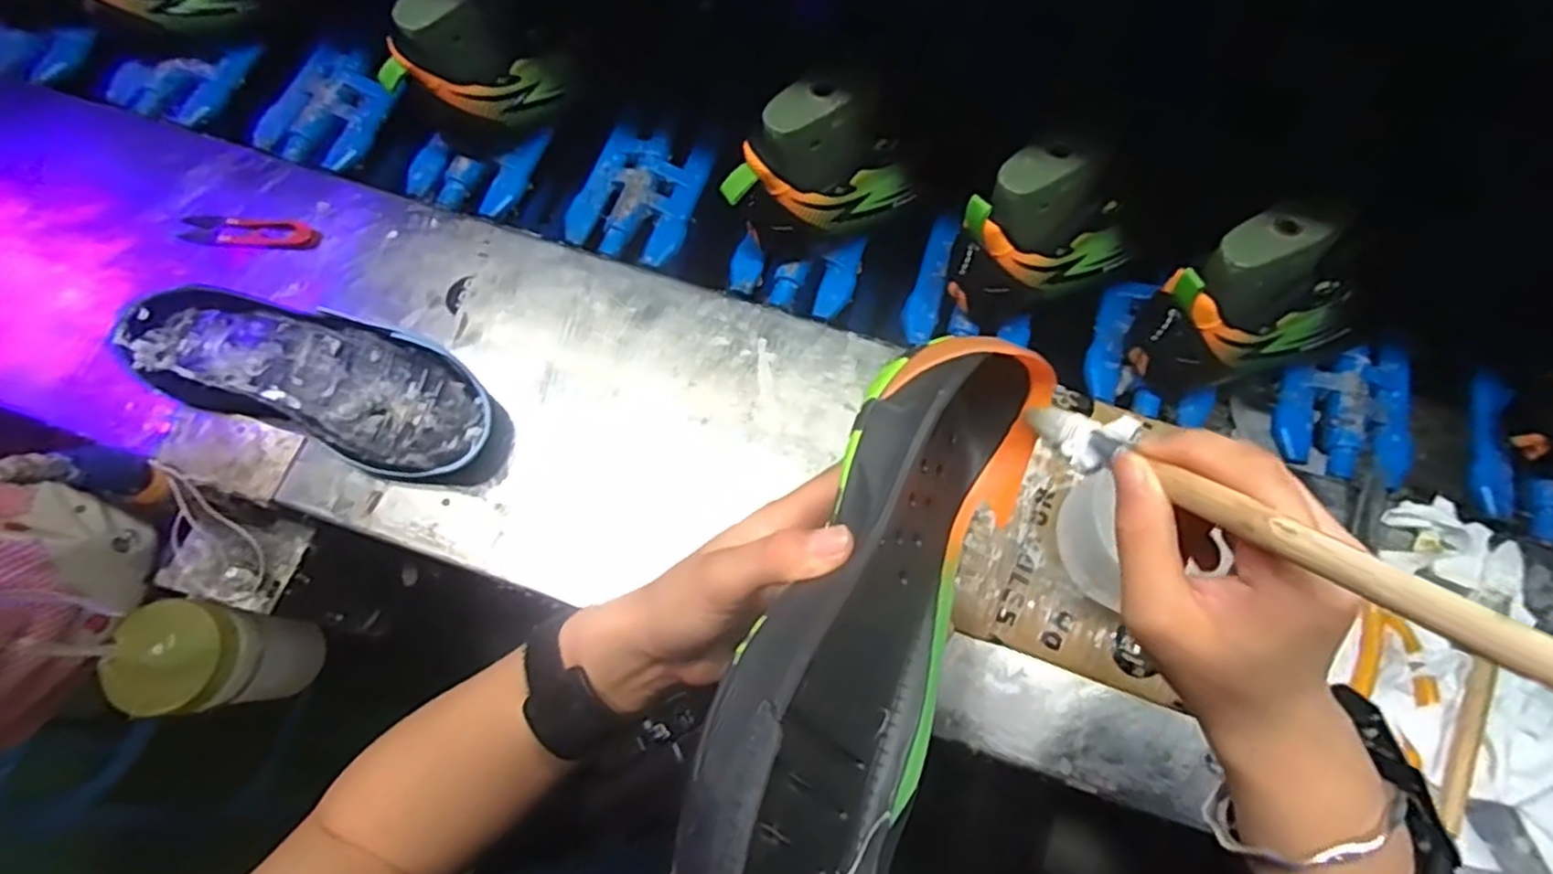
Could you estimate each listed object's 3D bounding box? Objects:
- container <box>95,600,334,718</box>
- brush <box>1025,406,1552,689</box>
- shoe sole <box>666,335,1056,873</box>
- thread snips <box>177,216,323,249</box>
[{"bbox_3d":[-0.399,0.162,0.526,0.070,0.134,0.072,1,72,0],"label":"container"},{"bbox_3d":[0.137,0.019,0.225,0.020,0.186,0.014,-20,113,-9],"label":"brush"},{"bbox_3d":[0.037,0.068,0.258,0.075,0.083,0.258,27,55,8],"label":"shoe sole"},{"bbox_3d":[-0.382,-0.149,0.520,0.100,0.010,0.024,5,72,1],"label":"thread snips"}]

